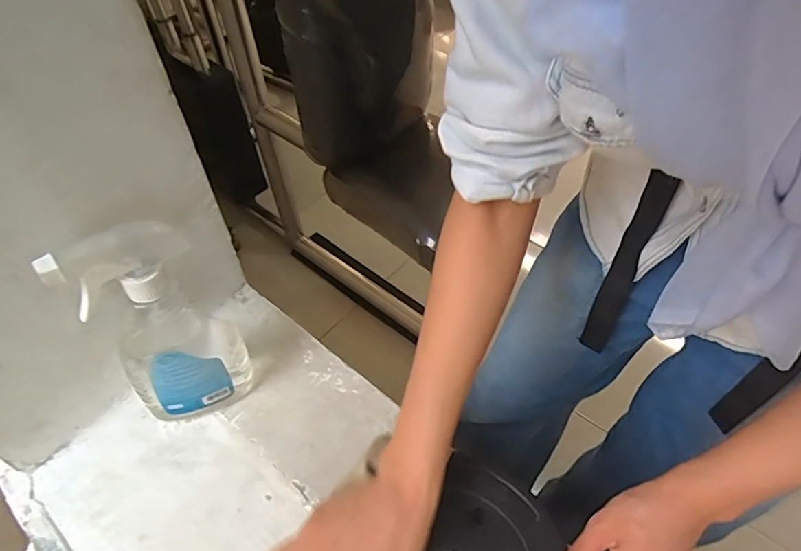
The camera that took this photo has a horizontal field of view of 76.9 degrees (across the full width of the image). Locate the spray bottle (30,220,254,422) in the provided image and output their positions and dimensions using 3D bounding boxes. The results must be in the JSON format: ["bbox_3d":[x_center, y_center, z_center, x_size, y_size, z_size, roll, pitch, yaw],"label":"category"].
[{"bbox_3d":[-0.194,0.041,0.417,0.096,0.223,0.053,-26,52,-20],"label":"spray bottle"}]

